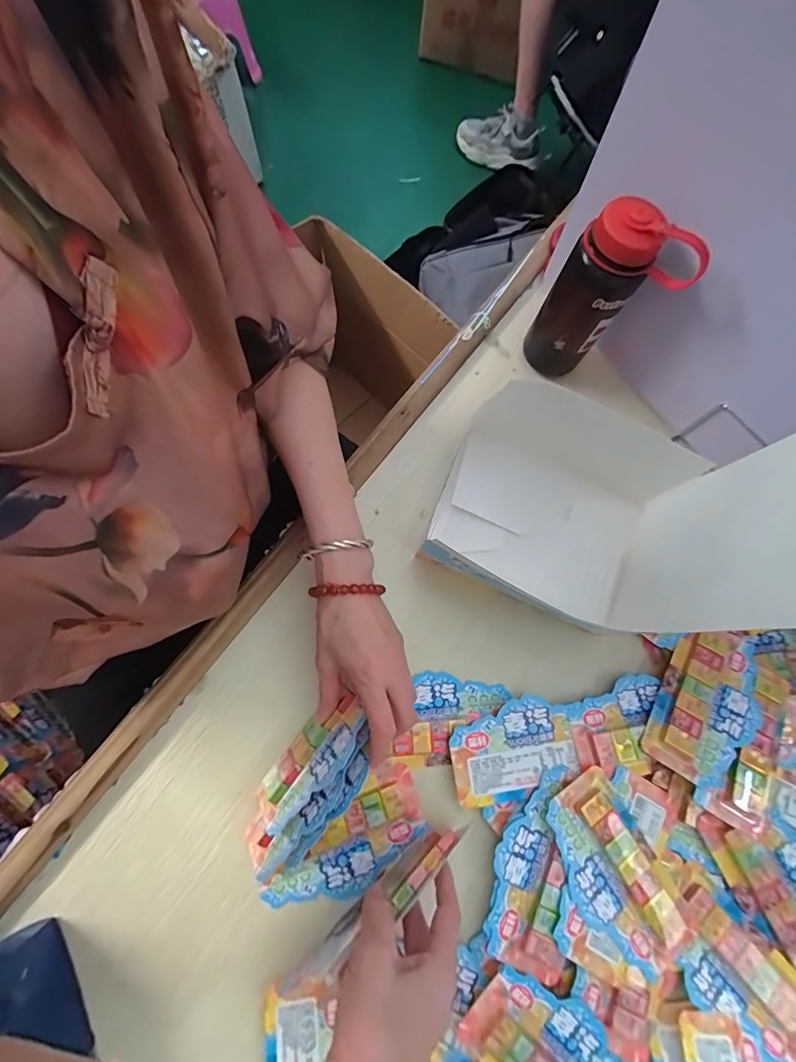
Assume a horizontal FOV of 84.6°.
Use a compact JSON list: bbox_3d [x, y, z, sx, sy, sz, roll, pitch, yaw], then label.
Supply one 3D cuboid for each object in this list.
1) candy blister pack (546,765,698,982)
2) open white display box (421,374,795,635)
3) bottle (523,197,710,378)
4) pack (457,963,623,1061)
[{"bbox_3d":[0.175,0.279,0.355,0.072,0.016,0.142,-29,76,-9],"label":"candy blister pack"},{"bbox_3d":[0.171,-0.038,0.314,0.251,0.270,0.155,24,75,6],"label":"open white display box"},{"bbox_3d":[0.193,-0.215,0.419,0.104,0.171,0.056,22,76,6],"label":"bottle"},{"bbox_3d":[0.118,0.394,0.321,0.140,0.010,0.075,40,77,10],"label":"pack"}]

